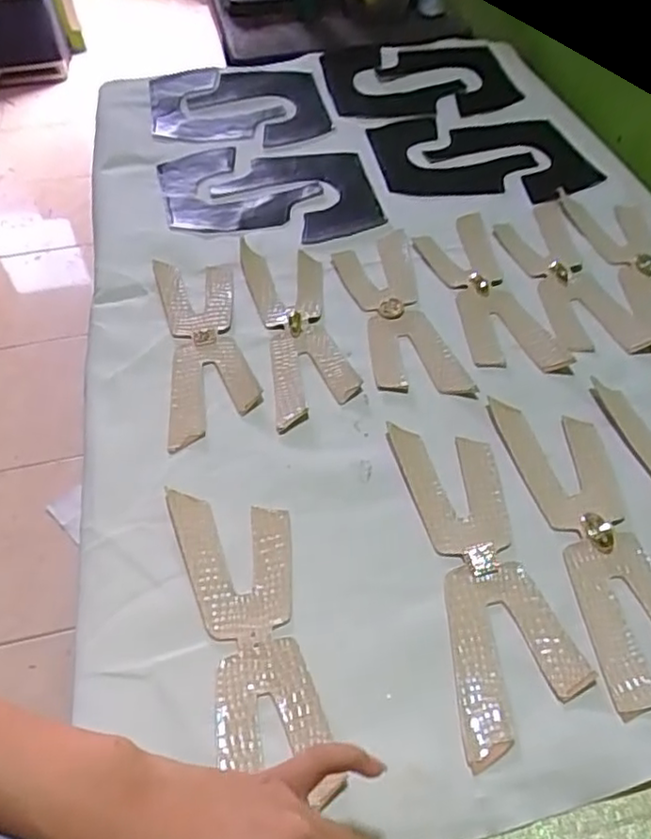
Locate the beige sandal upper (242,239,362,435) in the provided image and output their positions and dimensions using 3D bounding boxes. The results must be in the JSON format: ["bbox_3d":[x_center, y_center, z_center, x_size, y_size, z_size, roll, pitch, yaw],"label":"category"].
[{"bbox_3d":[-0.026,-0.093,0.610,0.073,0.008,0.236,-11,52,-5],"label":"beige sandal upper"}]

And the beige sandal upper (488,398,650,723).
[{"bbox_3d":[0.190,0.076,0.459,0.073,0.005,0.237,-9,52,-2],"label":"beige sandal upper"}]

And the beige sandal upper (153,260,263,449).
[{"bbox_3d":[-0.110,-0.073,0.601,0.077,0.005,0.231,-11,52,-4],"label":"beige sandal upper"}]

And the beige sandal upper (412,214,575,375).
[{"bbox_3d":[0.150,-0.123,0.625,0.077,0.009,0.227,-12,52,-5],"label":"beige sandal upper"}]

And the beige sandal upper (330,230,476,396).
[{"bbox_3d":[0.065,-0.103,0.610,0.075,0.008,0.226,-11,52,-4],"label":"beige sandal upper"}]

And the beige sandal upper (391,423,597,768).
[{"bbox_3d":[0.108,0.098,0.448,0.081,0.005,0.235,-8,52,-2],"label":"beige sandal upper"}]

